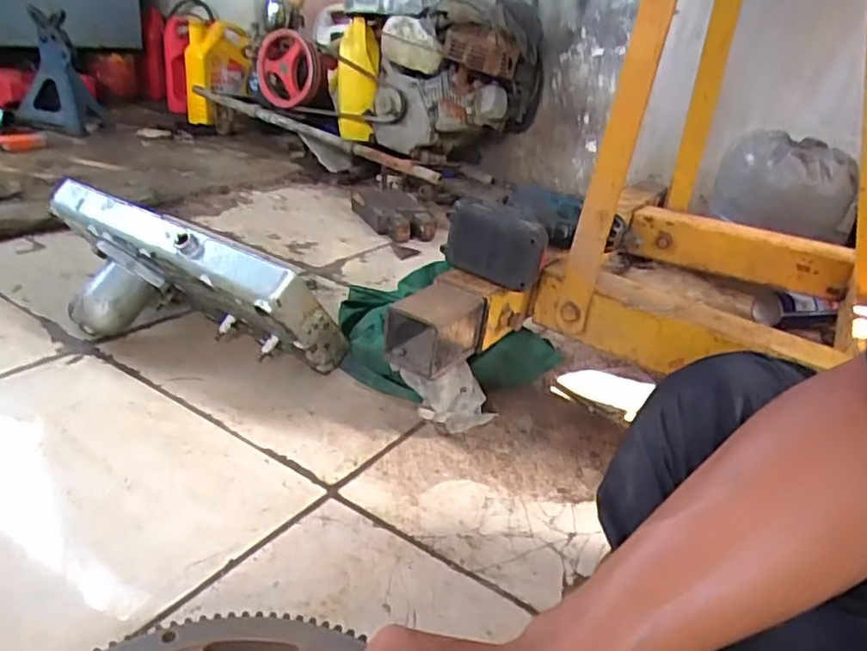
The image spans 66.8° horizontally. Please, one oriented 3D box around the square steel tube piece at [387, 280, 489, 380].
[{"bbox_3d":[0.001,0.002,0.705,0.068,0.073,0.106,22,28,29],"label":"square steel tube piece"}]

